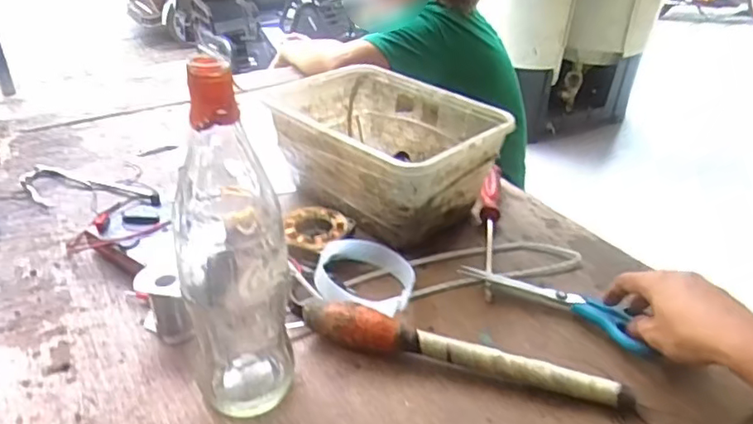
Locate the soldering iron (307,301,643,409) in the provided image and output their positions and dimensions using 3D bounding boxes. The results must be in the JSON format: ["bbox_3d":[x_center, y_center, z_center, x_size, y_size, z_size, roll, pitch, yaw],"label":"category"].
[{"bbox_3d":[0.075,0.125,0.522,0.287,0.037,0.032,9,34,11],"label":"soldering iron"}]

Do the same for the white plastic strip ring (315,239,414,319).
[{"bbox_3d":[-0.011,0.069,0.602,0.098,0.036,0.110,8,34,9],"label":"white plastic strip ring"}]

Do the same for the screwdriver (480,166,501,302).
[{"bbox_3d":[0.135,0.015,0.688,0.023,0.033,0.229,6,34,6],"label":"screwdriver"}]

